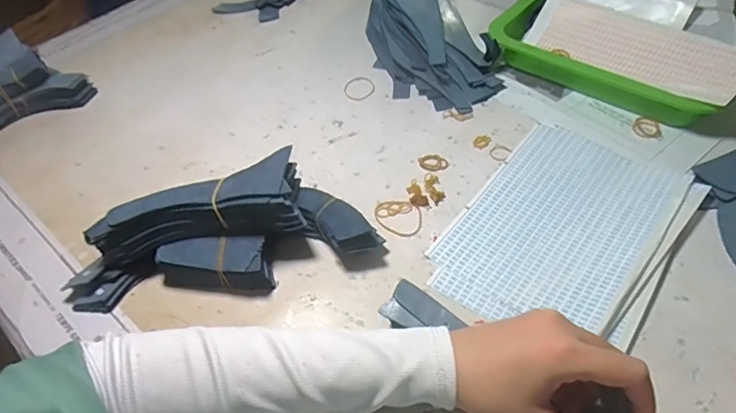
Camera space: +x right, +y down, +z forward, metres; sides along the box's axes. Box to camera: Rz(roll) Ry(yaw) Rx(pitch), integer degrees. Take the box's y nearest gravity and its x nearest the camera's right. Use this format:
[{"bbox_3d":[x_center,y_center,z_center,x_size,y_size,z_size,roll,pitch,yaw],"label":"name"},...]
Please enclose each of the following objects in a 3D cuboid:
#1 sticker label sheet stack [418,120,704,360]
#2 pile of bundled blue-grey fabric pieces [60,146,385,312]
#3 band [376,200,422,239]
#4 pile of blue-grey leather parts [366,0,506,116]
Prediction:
[{"bbox_3d":[0.171,0.016,0.431,0.162,0.010,0.223,29,58,27],"label":"sticker label sheet stack"},{"bbox_3d":[-0.125,0.023,0.416,0.240,0.067,0.086,-14,49,-6],"label":"pile of bundled blue-grey fabric pieces"},{"bbox_3d":[0.028,0.008,0.455,0.044,0.004,0.038,29,58,27],"label":"band"},{"bbox_3d":[0.077,-0.259,0.641,0.146,0.065,0.342,-2,49,5],"label":"pile of blue-grey leather parts"}]

